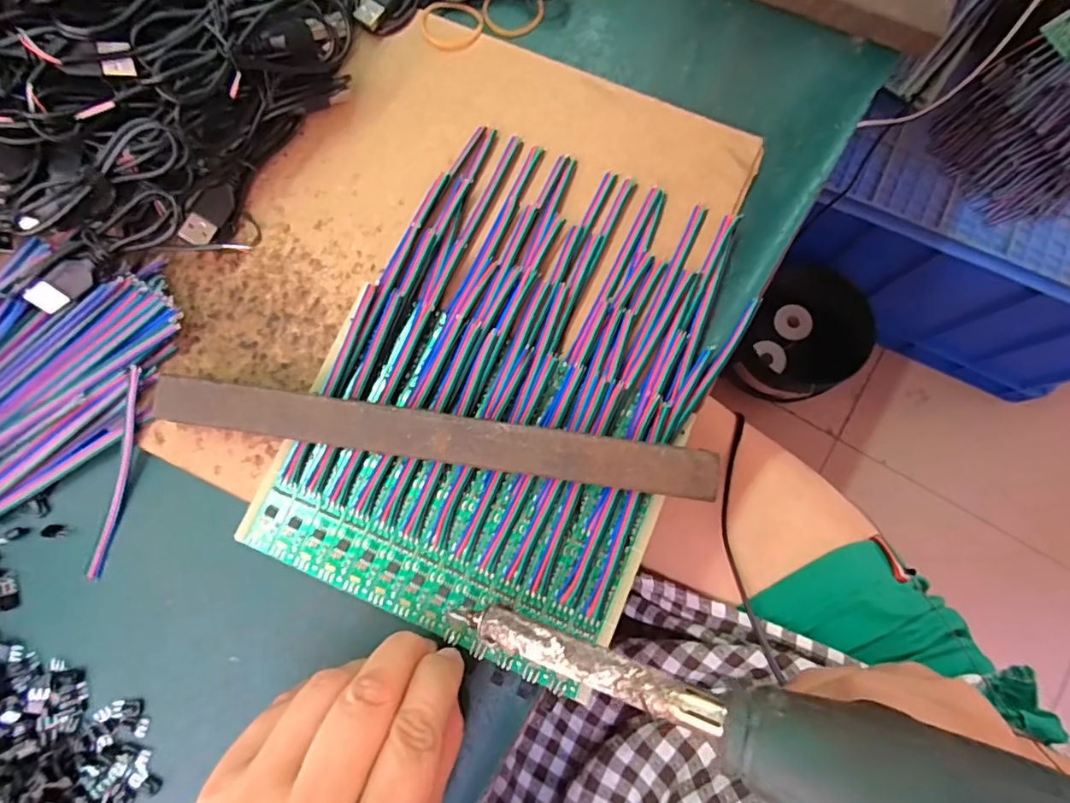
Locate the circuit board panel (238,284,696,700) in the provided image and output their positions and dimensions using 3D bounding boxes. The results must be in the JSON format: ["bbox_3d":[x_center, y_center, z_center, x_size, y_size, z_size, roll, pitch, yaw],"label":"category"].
[{"bbox_3d":[-0.029,0.034,0.237,0.161,0.008,0.128,23,81,5],"label":"circuit board panel"}]

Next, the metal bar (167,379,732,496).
[{"bbox_3d":[-0.044,0.014,0.225,0.233,0.006,0.019,8,84,4],"label":"metal bar"}]

